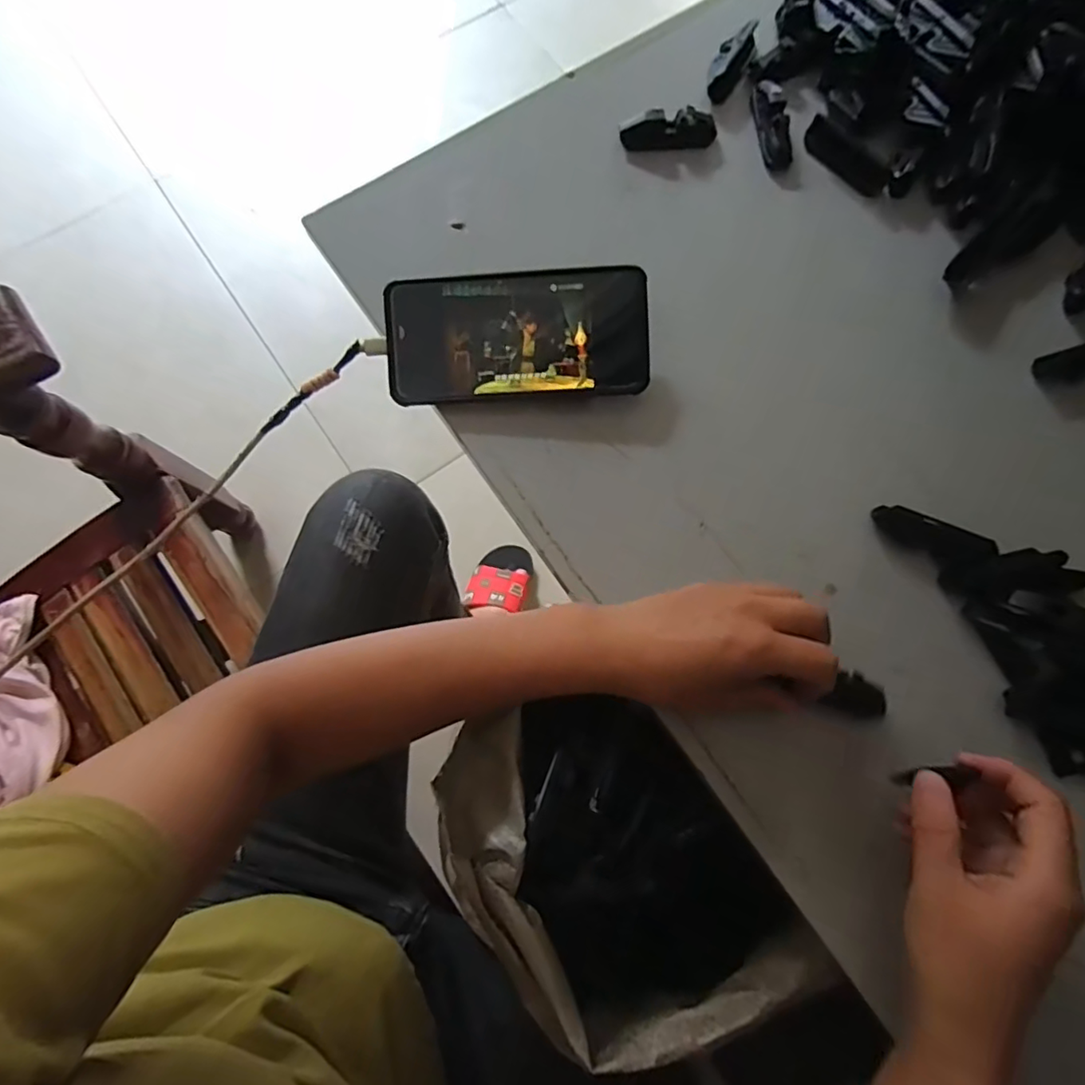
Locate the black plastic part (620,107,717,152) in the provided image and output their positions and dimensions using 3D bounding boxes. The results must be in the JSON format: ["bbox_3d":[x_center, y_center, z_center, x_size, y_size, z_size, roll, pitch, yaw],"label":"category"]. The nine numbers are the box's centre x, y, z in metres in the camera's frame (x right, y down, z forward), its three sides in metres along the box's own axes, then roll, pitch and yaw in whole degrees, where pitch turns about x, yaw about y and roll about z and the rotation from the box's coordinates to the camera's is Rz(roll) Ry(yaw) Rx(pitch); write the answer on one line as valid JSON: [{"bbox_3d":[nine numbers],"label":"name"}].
[{"bbox_3d":[0.095,-0.312,0.438,0.072,0.018,0.018,-6,75,-3],"label":"black plastic part"}]

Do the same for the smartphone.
[{"bbox_3d":[-0.016,-0.134,0.377,0.166,0.005,0.078,-3,96,2],"label":"smartphone"}]

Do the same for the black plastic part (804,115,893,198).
[{"bbox_3d":[0.227,-0.288,0.436,0.019,0.015,0.072,-43,80,-11],"label":"black plastic part"}]

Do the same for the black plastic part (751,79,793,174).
[{"bbox_3d":[0.176,-0.319,0.442,0.019,0.019,0.074,-6,75,-3],"label":"black plastic part"}]

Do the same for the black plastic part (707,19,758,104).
[{"bbox_3d":[0.147,-0.378,0.450,0.022,0.016,0.073,25,76,5],"label":"black plastic part"}]

